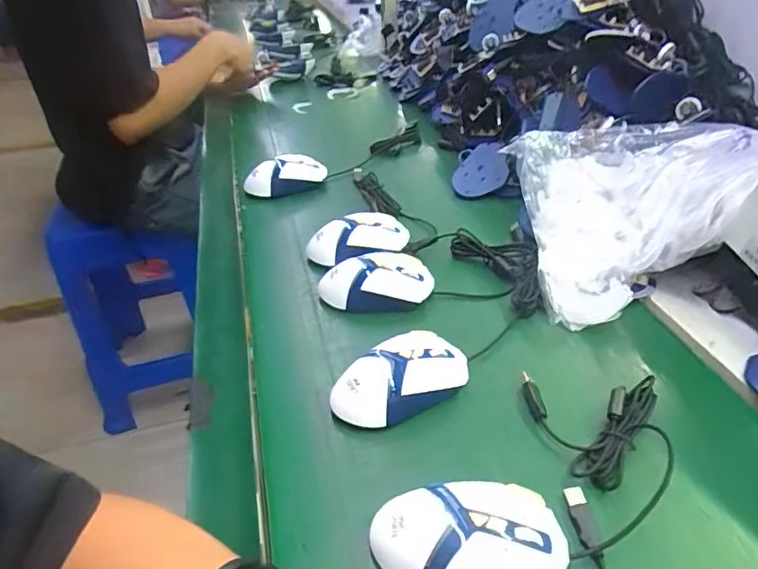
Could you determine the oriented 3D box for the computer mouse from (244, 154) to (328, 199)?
[{"bbox_3d":[-0.142,-0.163,0.777,0.125,0.046,0.058,-11,38,-11],"label":"computer mouse"}]

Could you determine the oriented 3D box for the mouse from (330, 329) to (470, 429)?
[{"bbox_3d":[0.019,0.081,0.437,0.120,0.044,0.065,-23,42,-25],"label":"mouse"}]

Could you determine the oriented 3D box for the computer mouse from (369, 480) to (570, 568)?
[{"bbox_3d":[0.057,0.165,0.331,0.119,0.046,0.062,3,37,7],"label":"computer mouse"}]

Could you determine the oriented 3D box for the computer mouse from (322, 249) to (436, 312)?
[{"bbox_3d":[-0.005,-0.004,0.550,0.124,0.039,0.066,0,37,3],"label":"computer mouse"}]

